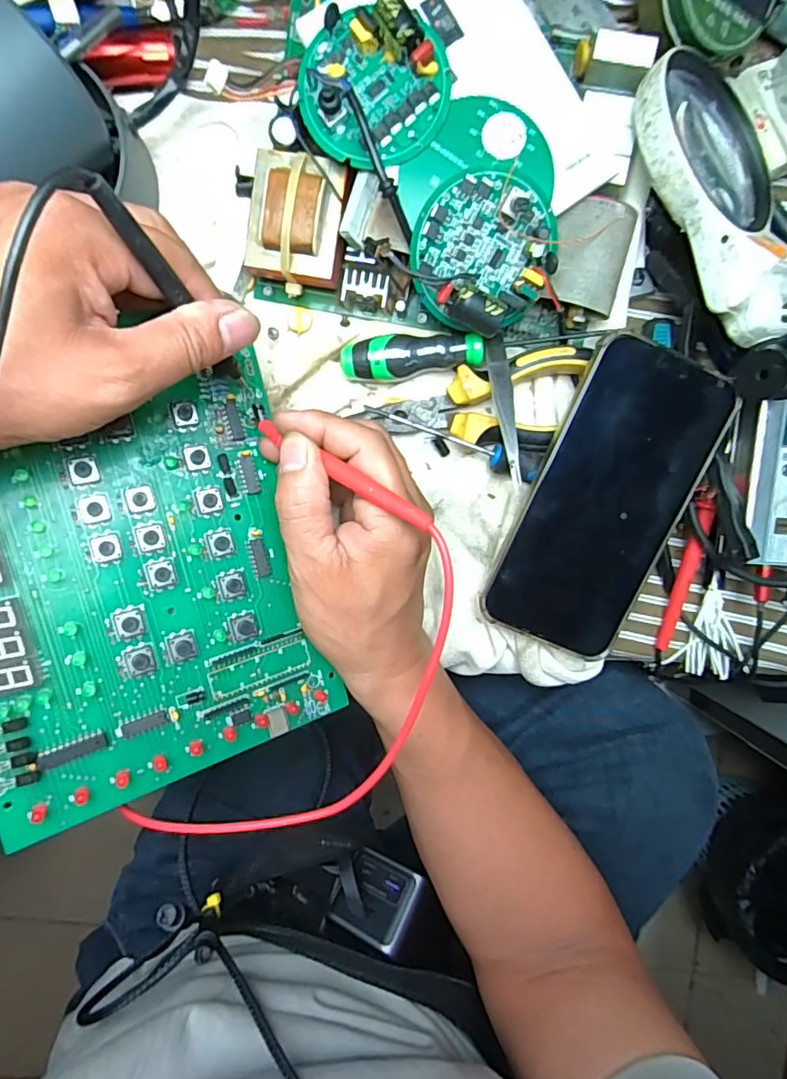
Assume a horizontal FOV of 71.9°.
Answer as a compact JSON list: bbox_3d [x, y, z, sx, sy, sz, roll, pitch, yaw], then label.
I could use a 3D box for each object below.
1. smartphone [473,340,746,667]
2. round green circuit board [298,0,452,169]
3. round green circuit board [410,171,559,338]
[{"bbox_3d":[0.113,-0.018,0.286,0.080,0.006,0.160,23,100,-5],"label":"smartphone"},{"bbox_3d":[-0.009,-0.209,0.250,0.068,0.020,0.064,0,94,0],"label":"round green circuit board"},{"bbox_3d":[0.045,-0.139,0.265,0.068,0.017,0.068,-1,112,-2],"label":"round green circuit board"}]

